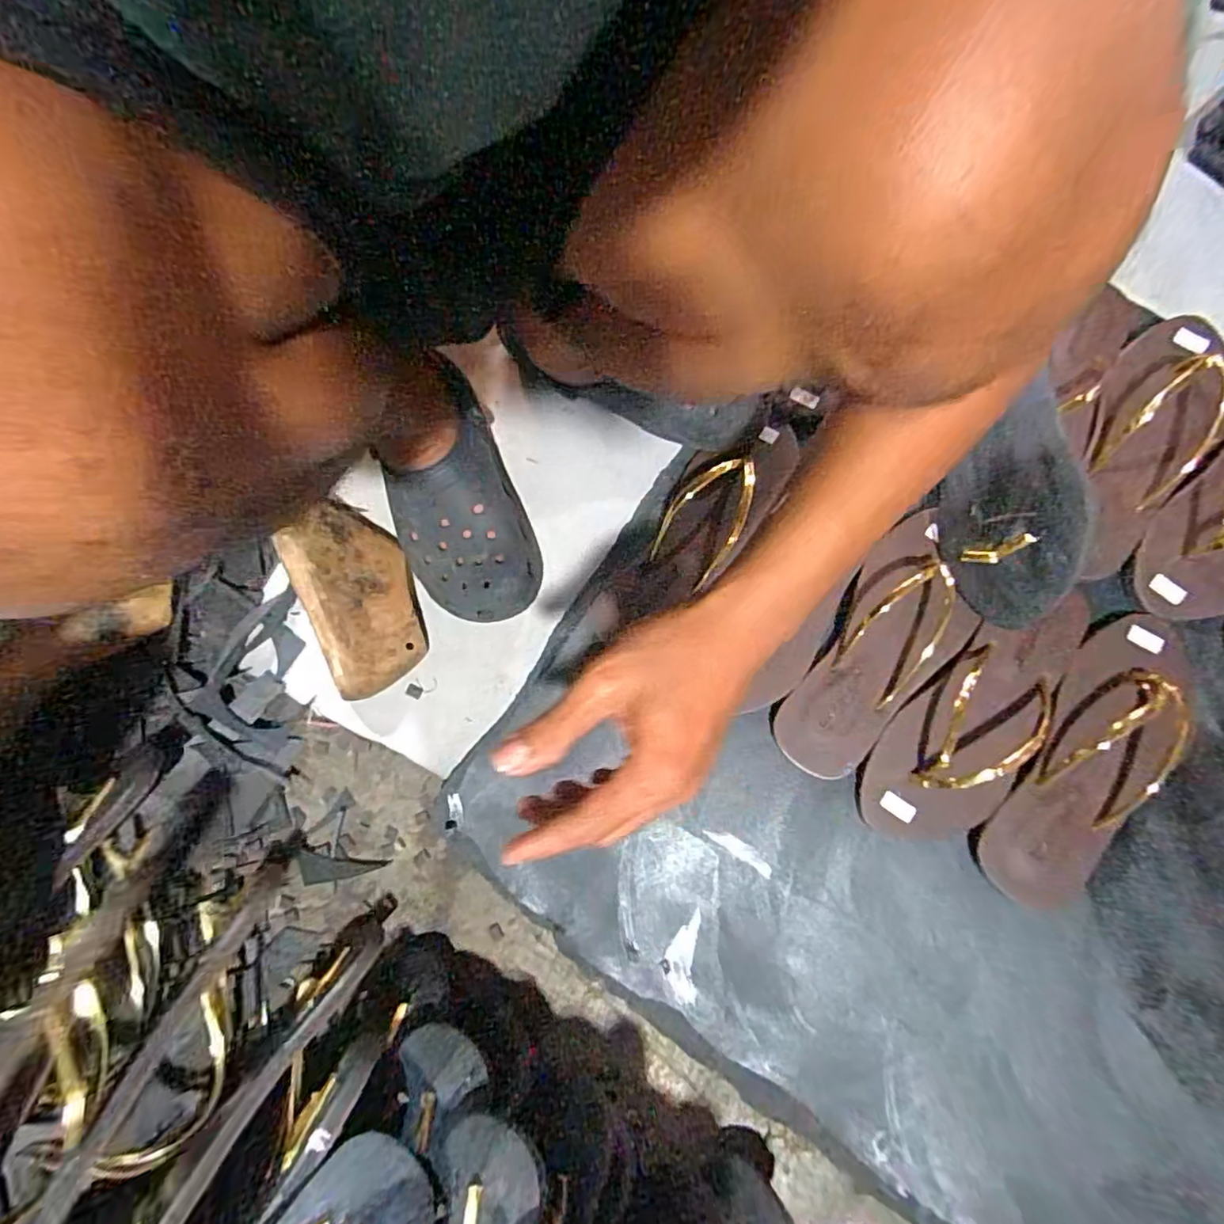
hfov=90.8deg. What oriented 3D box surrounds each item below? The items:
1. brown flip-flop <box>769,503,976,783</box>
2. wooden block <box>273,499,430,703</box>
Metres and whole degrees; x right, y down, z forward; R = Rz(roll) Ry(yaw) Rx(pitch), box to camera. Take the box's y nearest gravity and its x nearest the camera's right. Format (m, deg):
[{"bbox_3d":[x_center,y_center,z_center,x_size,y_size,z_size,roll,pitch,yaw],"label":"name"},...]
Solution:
[{"bbox_3d":[0.211,0.029,0.472,0.084,0.041,0.214,32,92,9],"label":"brown flip-flop"},{"bbox_3d":[-0.209,-0.013,0.500,0.089,0.021,0.151,-27,100,-43],"label":"wooden block"}]

